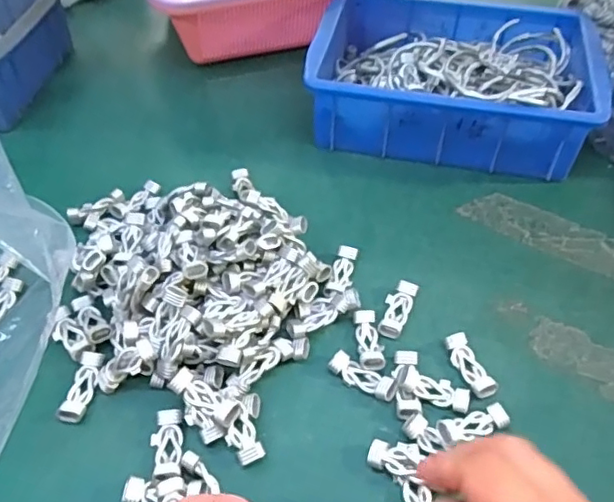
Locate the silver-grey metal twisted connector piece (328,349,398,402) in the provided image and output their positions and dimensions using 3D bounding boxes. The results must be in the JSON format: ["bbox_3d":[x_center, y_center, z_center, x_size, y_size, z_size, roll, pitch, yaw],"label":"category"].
[{"bbox_3d":[0.035,0.079,0.357,0.044,0.009,0.016,27,54,21],"label":"silver-grey metal twisted connector piece"}]

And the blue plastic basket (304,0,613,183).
[{"bbox_3d":[0.132,-0.160,0.526,0.237,0.076,0.170,11,50,8],"label":"blue plastic basket"}]

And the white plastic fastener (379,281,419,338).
[{"bbox_3d":[0.062,0.040,0.391,0.018,0.008,0.045,18,51,15],"label":"white plastic fastener"}]

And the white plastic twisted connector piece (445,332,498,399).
[{"bbox_3d":[0.104,0.073,0.362,0.017,0.008,0.043,-14,51,-13],"label":"white plastic twisted connector piece"}]

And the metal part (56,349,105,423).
[{"bbox_3d":[-0.139,0.084,0.353,0.015,0.007,0.046,9,50,7],"label":"metal part"}]

